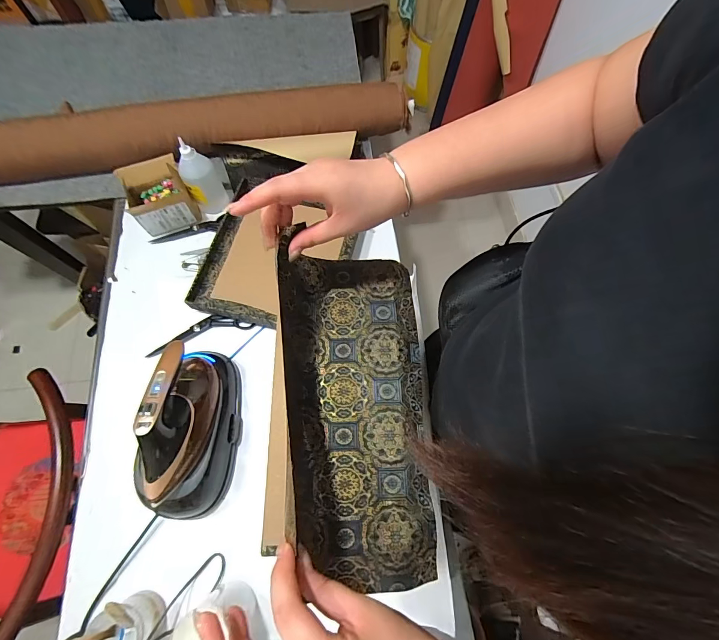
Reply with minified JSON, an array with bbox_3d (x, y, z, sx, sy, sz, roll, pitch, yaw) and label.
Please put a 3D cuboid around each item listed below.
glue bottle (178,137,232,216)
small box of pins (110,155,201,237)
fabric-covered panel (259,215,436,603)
[{"bbox_3d":[-0.369,-0.337,0.843,0.077,0.167,0.086,-26,72,-11],"label":"glue bottle"},{"bbox_3d":[-0.467,-0.288,0.853,0.137,0.121,0.110,-21,72,-10],"label":"small box of pins"},{"bbox_3d":[-0.007,0.078,0.378,0.166,0.076,0.345,-3,72,-3],"label":"fabric-covered panel"}]

